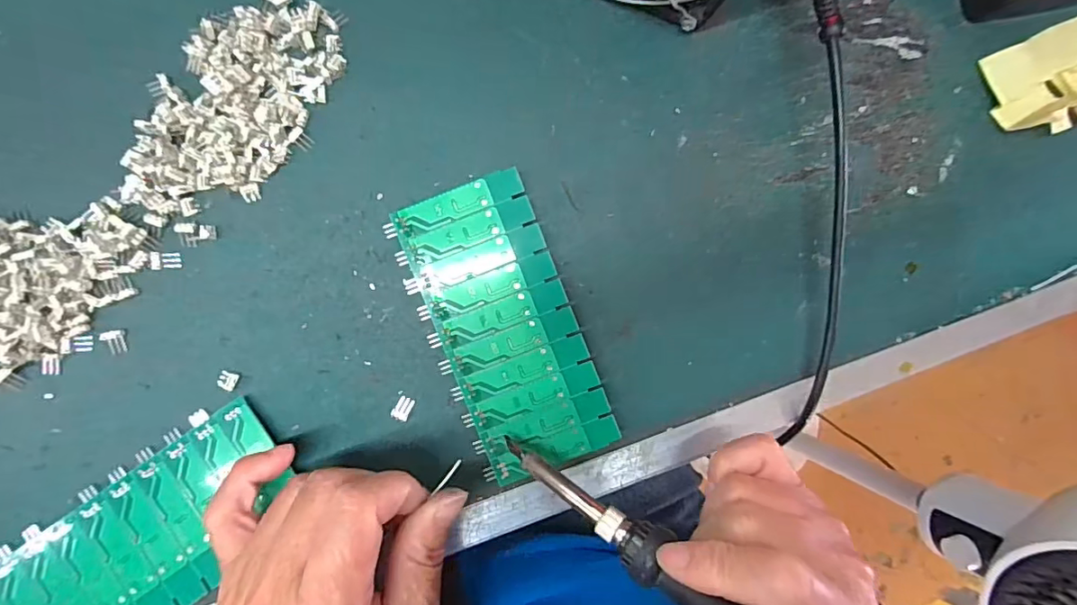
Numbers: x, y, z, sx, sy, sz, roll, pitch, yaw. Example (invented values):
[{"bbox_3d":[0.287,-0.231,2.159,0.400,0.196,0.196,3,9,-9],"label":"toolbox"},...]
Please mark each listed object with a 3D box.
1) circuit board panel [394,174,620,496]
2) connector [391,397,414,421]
[{"bbox_3d":[-0.015,0.012,0.253,0.061,0.013,0.137,-21,93,-7],"label":"circuit board panel"},{"bbox_3d":[-0.065,0.051,0.251,0.008,0.005,0.011,24,87,-7],"label":"connector"}]

